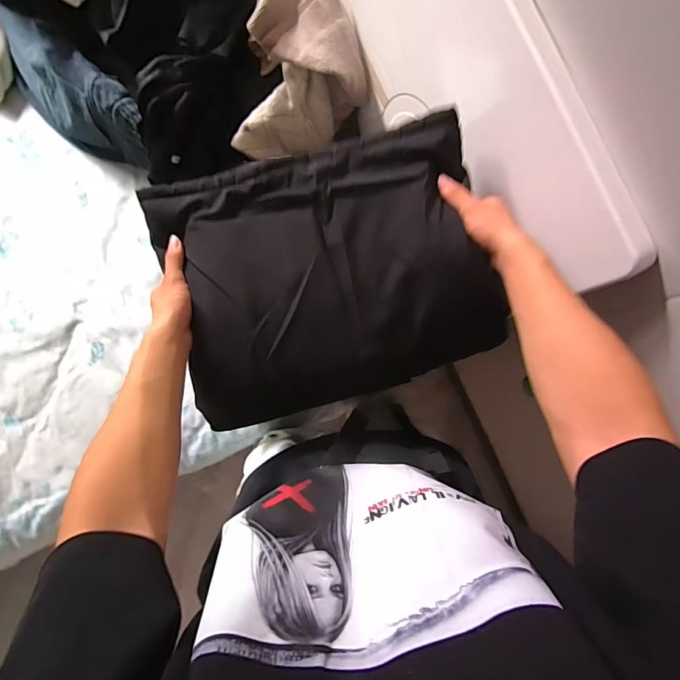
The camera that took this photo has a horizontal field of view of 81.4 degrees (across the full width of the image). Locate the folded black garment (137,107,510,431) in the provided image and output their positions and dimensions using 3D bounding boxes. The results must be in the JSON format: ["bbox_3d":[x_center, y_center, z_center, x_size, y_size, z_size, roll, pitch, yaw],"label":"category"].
[{"bbox_3d":[-0.018,-0.094,0.516,0.405,0.099,0.334,-15,90,2],"label":"folded black garment"}]

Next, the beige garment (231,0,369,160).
[{"bbox_3d":[-0.085,-0.523,0.761,0.243,0.214,0.267,-2,85,-4],"label":"beige garment"}]

